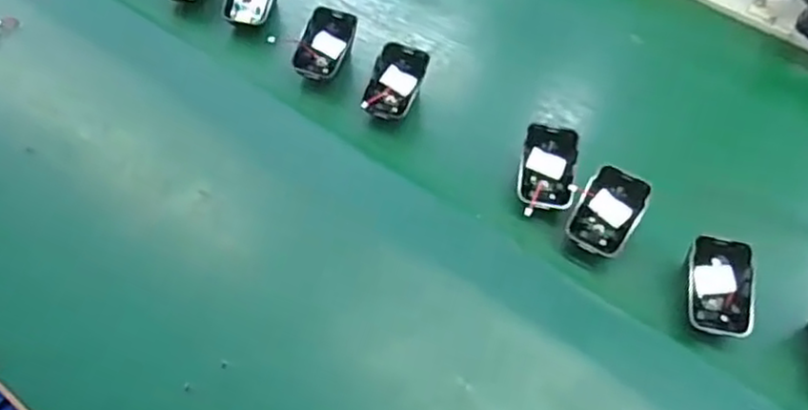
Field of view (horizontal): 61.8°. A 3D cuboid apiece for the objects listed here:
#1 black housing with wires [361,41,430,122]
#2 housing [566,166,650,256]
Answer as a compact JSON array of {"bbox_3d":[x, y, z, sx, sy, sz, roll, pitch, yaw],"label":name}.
[{"bbox_3d":[-0.007,-0.105,0.588,0.043,0.022,0.068,20,76,5],"label":"black housing with wires"},{"bbox_3d":[0.155,0.004,0.514,0.047,0.017,0.067,23,84,20],"label":"housing"}]

